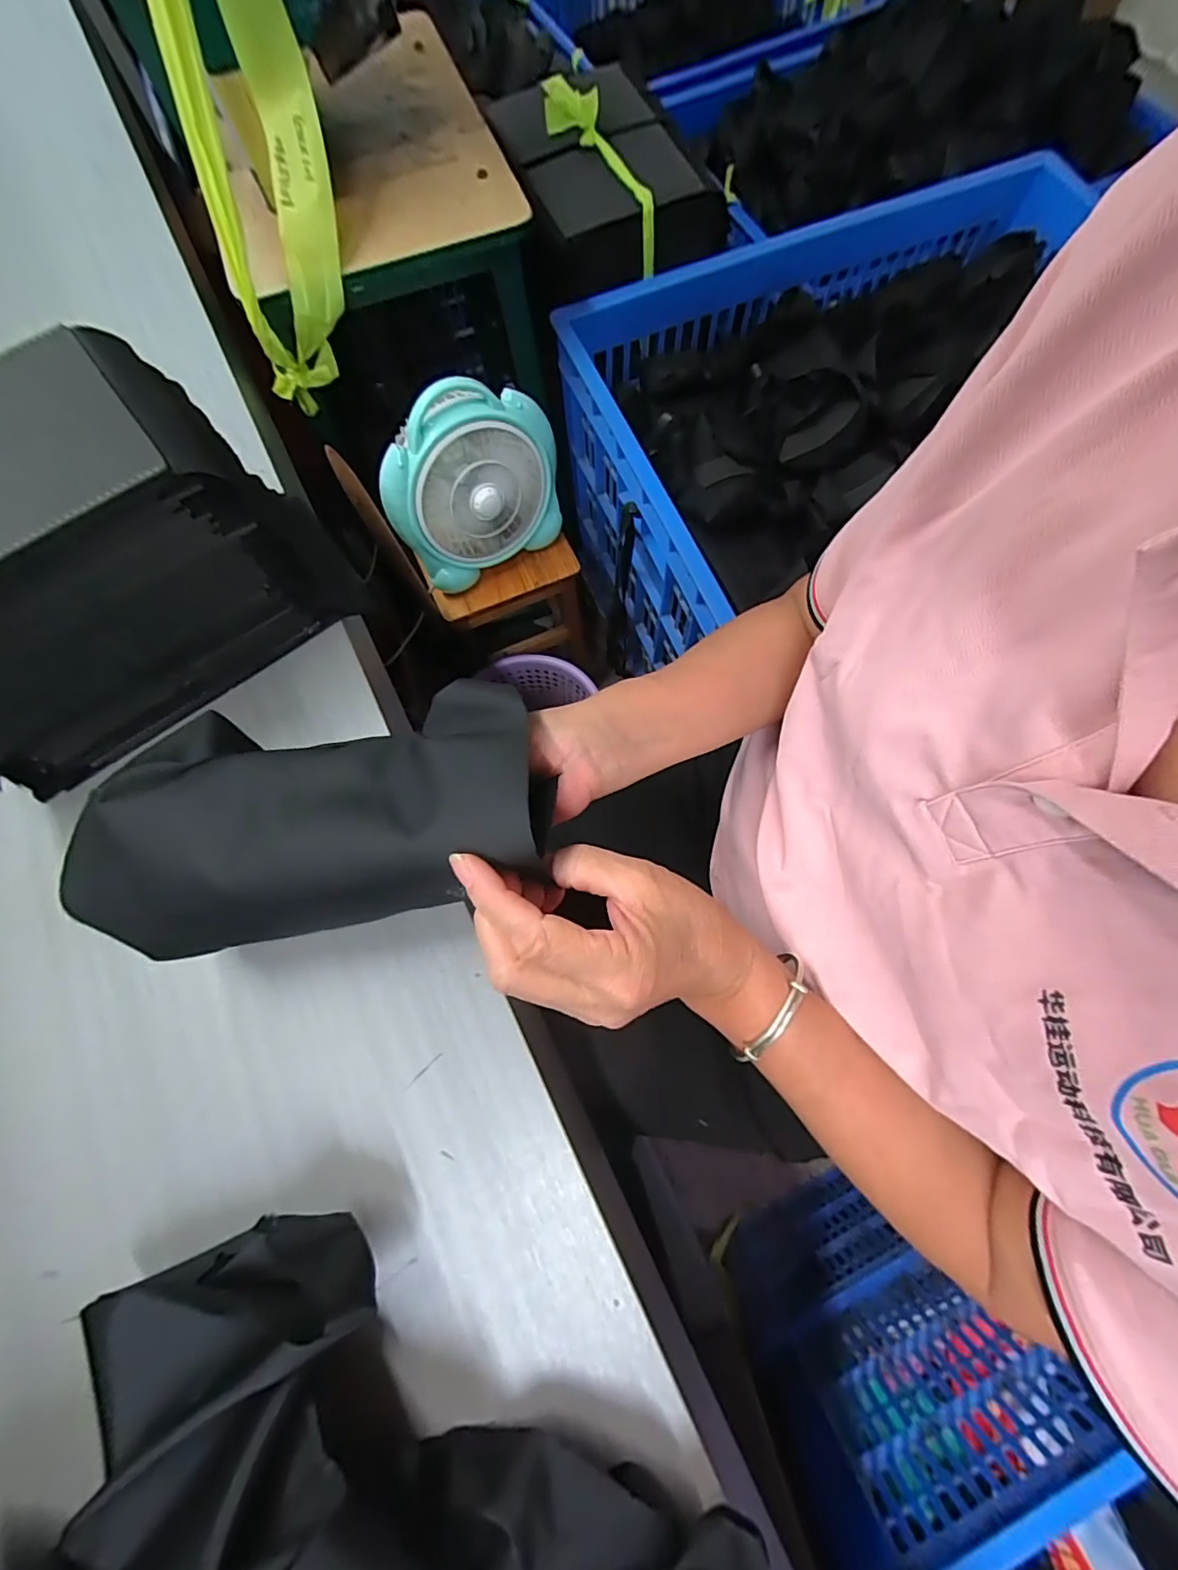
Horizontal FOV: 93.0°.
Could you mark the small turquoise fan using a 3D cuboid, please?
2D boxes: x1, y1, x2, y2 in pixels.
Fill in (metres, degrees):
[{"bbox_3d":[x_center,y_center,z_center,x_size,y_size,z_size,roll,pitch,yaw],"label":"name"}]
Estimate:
[{"bbox_3d":[-0.156,-0.403,0.743,0.235,0.213,0.098,-30,74,-8],"label":"small turquoise fan"}]

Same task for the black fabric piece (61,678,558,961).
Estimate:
[{"bbox_3d":[-0.152,0.011,0.299,0.271,0.050,0.128,-8,72,14],"label":"black fabric piece"}]

